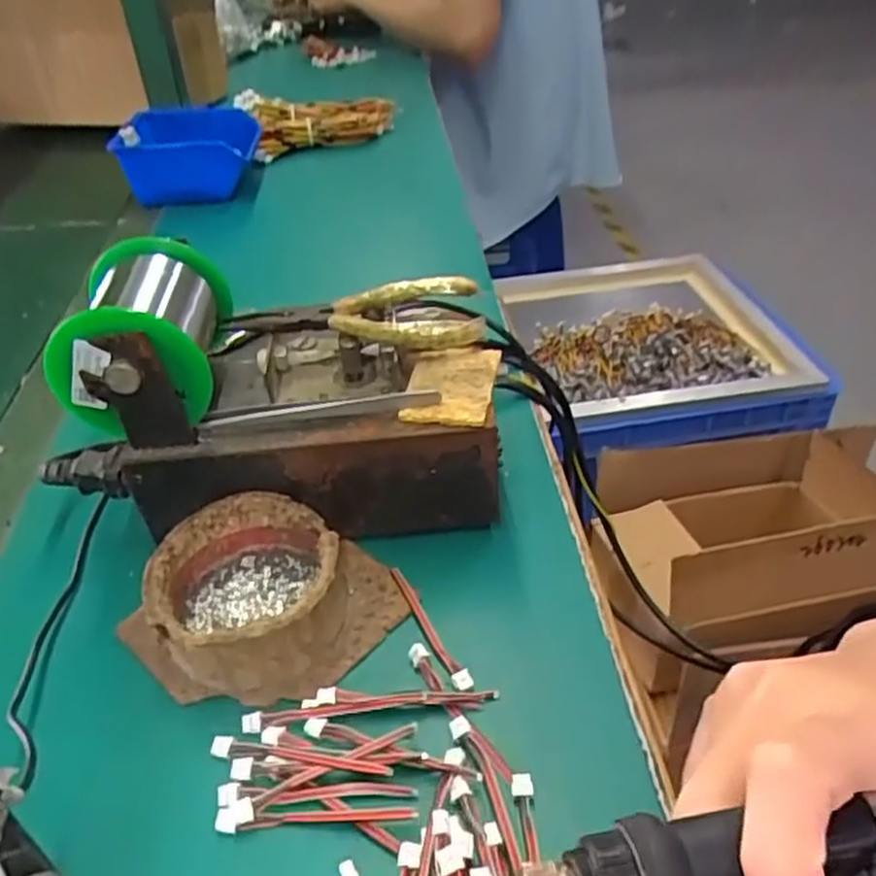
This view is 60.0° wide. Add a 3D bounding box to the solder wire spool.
[{"bbox_3d":[-0.140,-0.047,0.367,0.069,0.075,0.079,-3,39,-1],"label":"solder wire spool"}]

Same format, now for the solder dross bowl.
[{"bbox_3d":[-0.085,0.069,0.347,0.080,0.040,0.083,-6,39,-2],"label":"solder dross bowl"}]

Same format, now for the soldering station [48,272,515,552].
[{"bbox_3d":[-0.083,-0.021,0.394,0.222,0.127,0.100,-6,39,-2],"label":"soldering station"}]

